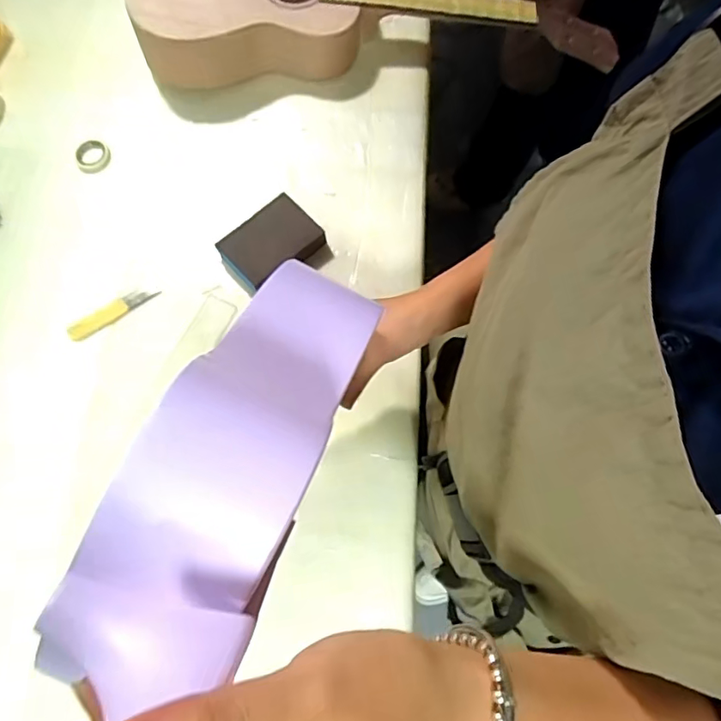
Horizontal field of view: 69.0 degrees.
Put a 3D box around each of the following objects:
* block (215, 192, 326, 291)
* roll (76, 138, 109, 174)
[{"bbox_3d":[-0.095,-0.126,0.566,0.096,0.024,0.070,-39,74,-10],"label":"block"},{"bbox_3d":[-0.316,-0.241,0.618,0.040,0.013,0.035,-33,73,-9],"label":"roll"}]

